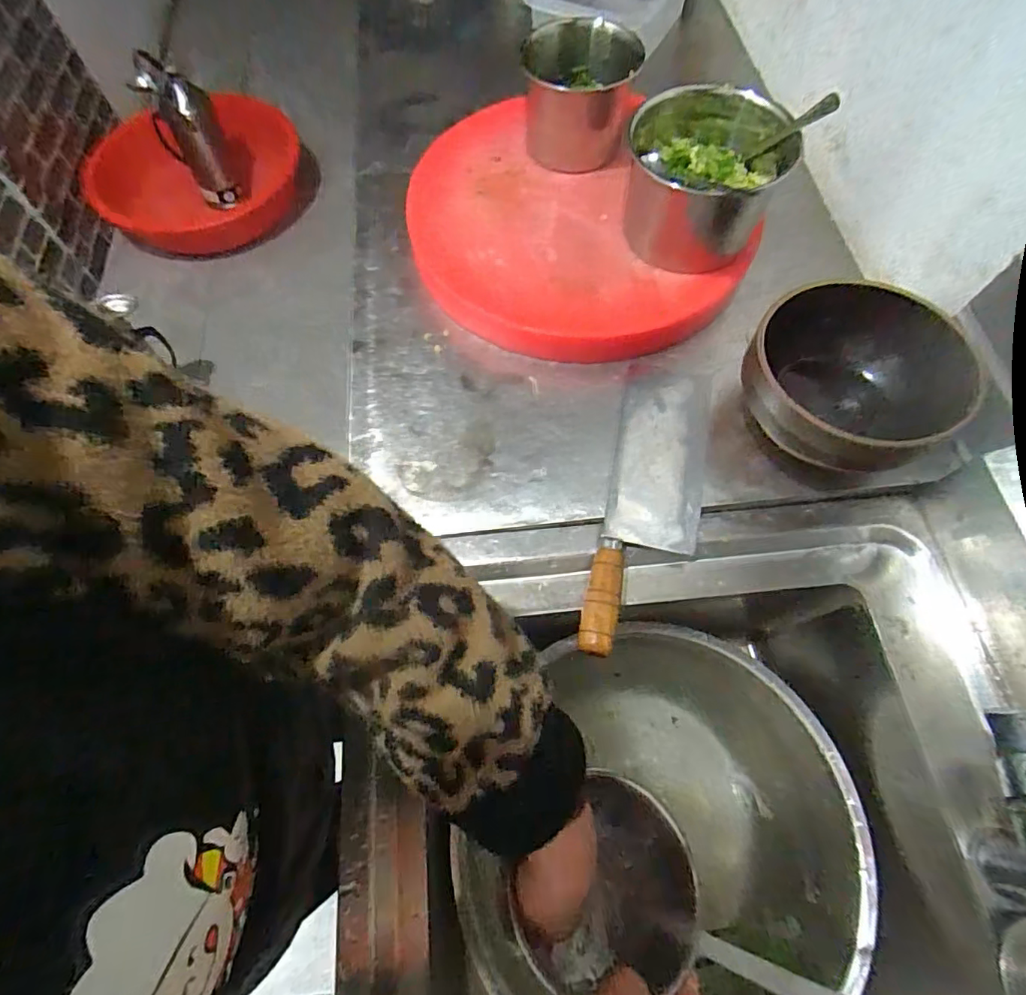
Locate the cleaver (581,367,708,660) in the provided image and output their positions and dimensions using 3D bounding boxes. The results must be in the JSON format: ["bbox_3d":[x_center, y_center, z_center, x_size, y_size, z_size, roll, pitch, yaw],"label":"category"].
[{"bbox_3d":[0.133,0.000,0.499,0.090,0.027,0.301,13,69,5],"label":"cleaver"}]

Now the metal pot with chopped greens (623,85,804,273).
[{"bbox_3d":[0.195,-0.332,0.549,0.156,0.116,0.148,0,68,0],"label":"metal pot with chopped greens"}]

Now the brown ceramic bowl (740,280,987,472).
[{"bbox_3d":[0.307,-0.105,0.495,0.172,0.105,0.175,0,68,0],"label":"brown ceramic bowl"}]

